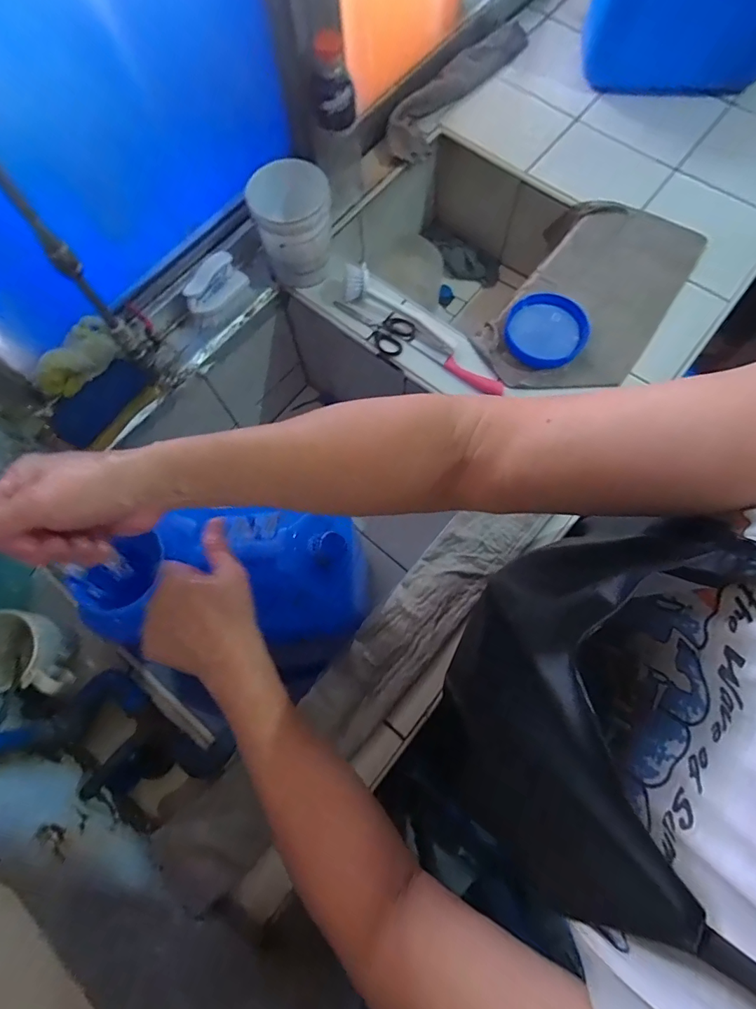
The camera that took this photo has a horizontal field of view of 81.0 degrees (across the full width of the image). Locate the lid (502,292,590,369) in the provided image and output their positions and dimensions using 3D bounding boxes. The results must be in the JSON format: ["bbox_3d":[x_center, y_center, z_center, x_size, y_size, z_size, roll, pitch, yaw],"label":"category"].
[{"bbox_3d":[0.263,-0.271,0.689,0.125,0.024,0.120,0,73,1],"label":"lid"}]

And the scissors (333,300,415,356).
[{"bbox_3d":[-0.008,-0.295,0.716,0.139,0.017,0.062,38,77,12],"label":"scissors"}]

